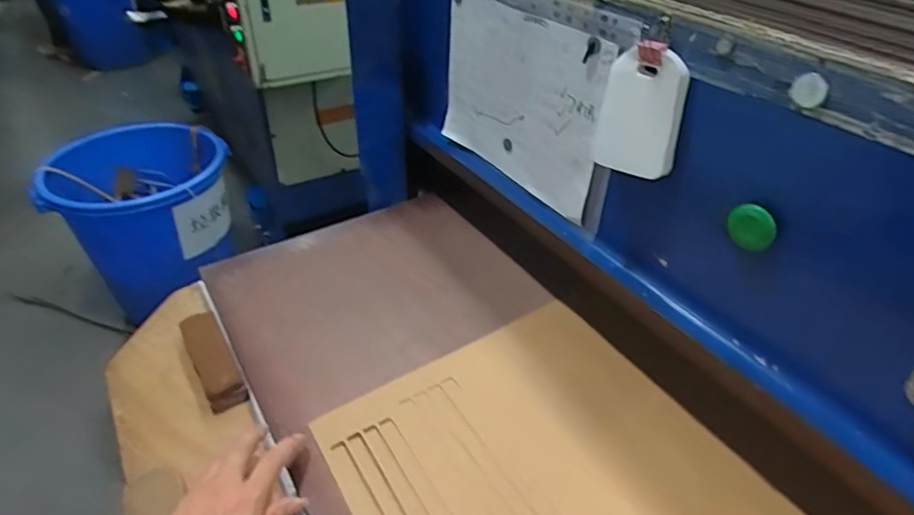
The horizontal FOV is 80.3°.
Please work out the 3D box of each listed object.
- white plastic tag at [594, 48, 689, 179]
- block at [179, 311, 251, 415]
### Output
[{"bbox_3d":[0.172,-0.133,0.507,0.072,0.108,0.015,27,32,38],"label":"white plastic tag"},{"bbox_3d":[-0.300,0.121,0.662,0.044,0.034,0.146,-21,49,-28],"label":"block"}]

